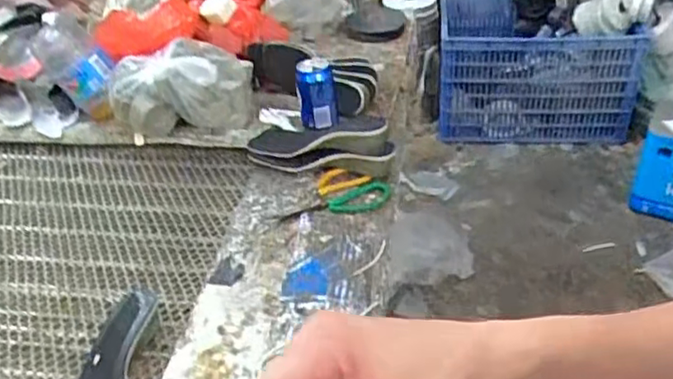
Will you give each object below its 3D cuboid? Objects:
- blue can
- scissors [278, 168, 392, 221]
[{"bbox_3d":[-0.033,-0.163,1.085,0.064,0.107,0.055,-6,36,-2],"label":"blue can"},{"bbox_3d":[-0.002,0.000,0.976,0.161,0.022,0.099,-6,36,-2],"label":"scissors"}]

